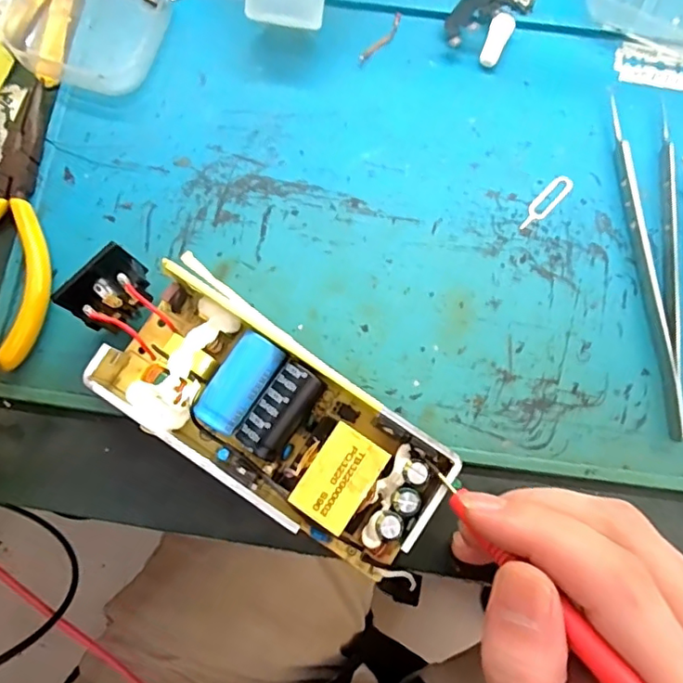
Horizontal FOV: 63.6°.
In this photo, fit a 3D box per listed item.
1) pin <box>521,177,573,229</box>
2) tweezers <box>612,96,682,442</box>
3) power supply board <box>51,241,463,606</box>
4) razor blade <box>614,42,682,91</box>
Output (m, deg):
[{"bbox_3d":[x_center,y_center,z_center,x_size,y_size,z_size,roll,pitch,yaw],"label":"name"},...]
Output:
[{"bbox_3d":[0.091,-0.062,0.244,0.009,0.004,0.033,42,81,8],"label":"pin"},{"bbox_3d":[0.135,-0.034,0.235,0.024,0.009,0.144,0,77,0],"label":"tweezers"},{"bbox_3d":[-0.030,0.026,0.208,0.158,0.034,0.057,36,80,7],"label":"power supply board"},{"bbox_3d":[0.151,-0.129,0.259,0.041,0.004,0.020,16,78,3],"label":"razor blade"}]

